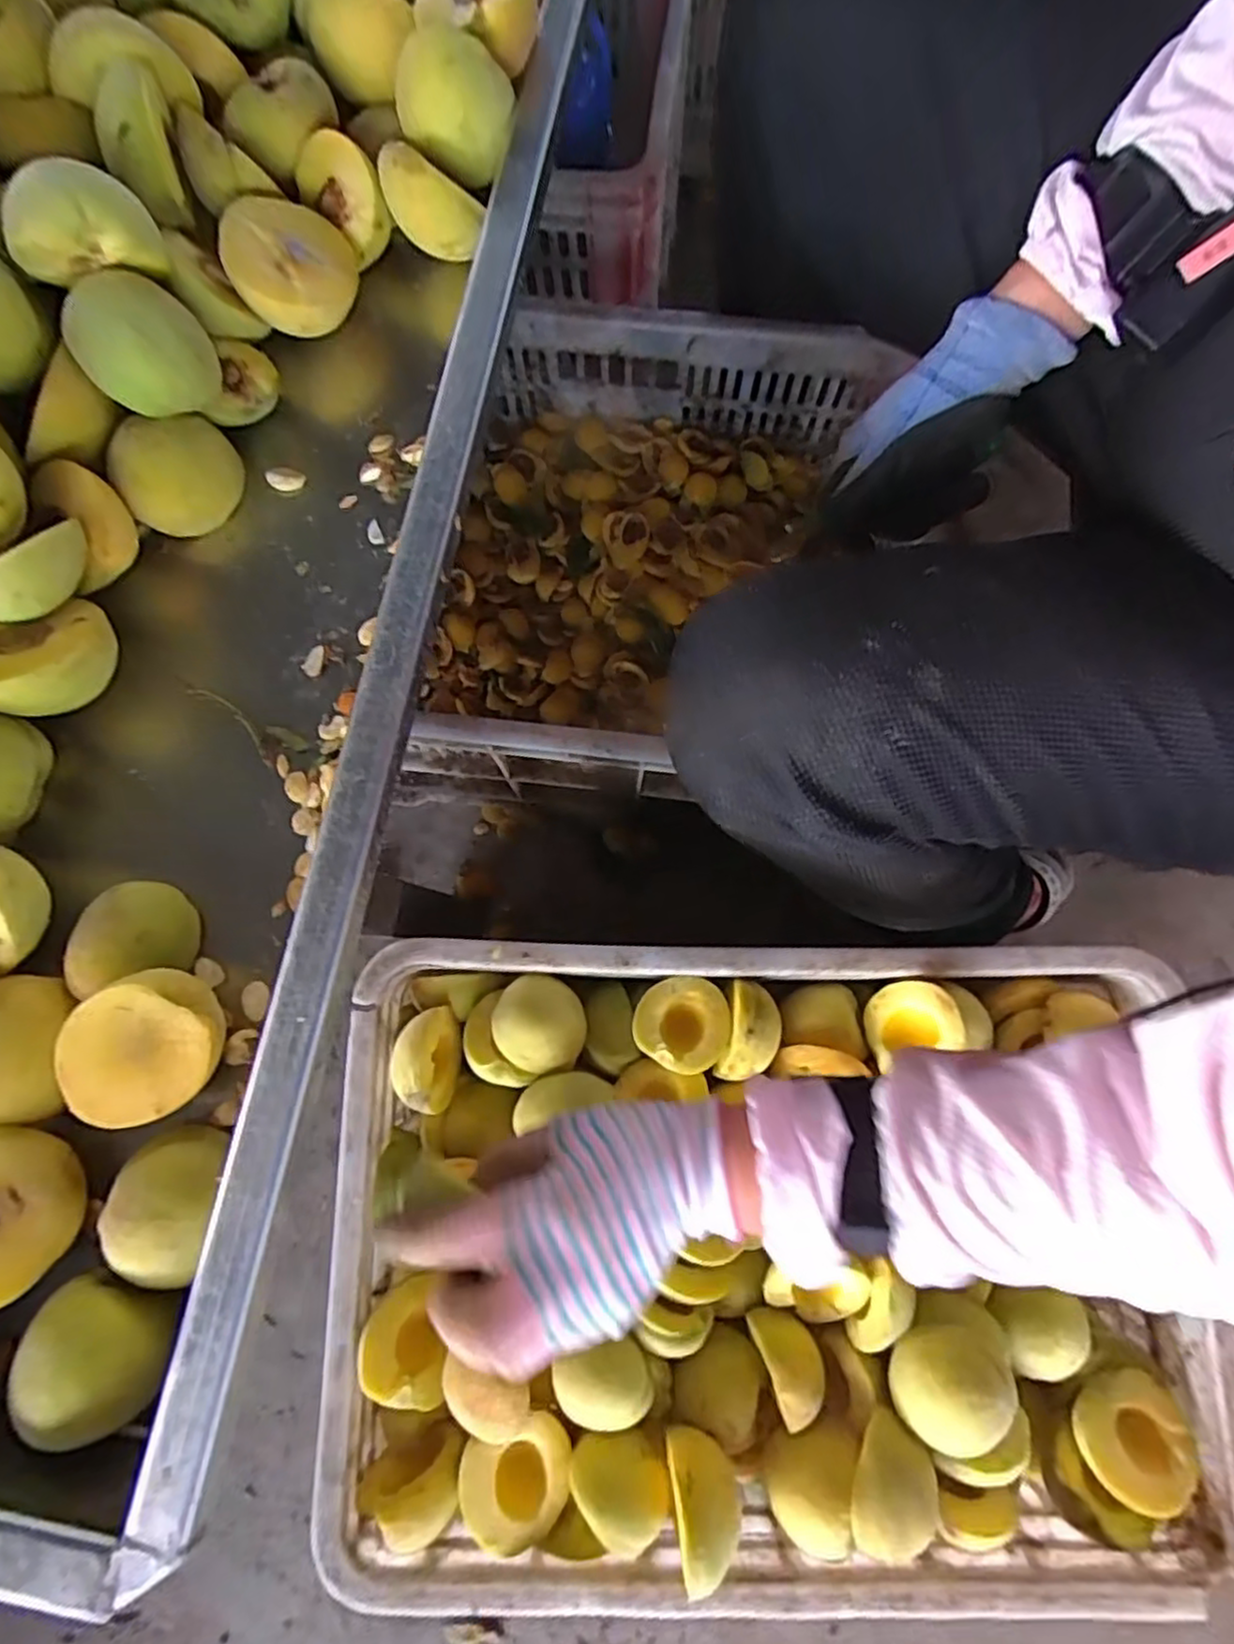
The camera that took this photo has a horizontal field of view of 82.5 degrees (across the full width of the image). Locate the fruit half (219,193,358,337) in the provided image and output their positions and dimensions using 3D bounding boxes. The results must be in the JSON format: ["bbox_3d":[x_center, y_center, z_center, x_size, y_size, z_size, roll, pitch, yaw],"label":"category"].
[{"bbox_3d":[-0.174,-0.298,0.376,0.063,0.024,0.063,-2,80,-25],"label":"fruit half"}]

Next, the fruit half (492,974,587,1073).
[{"bbox_3d":[-0.050,0.128,0.448,0.056,0.026,0.058,-8,78,-1],"label":"fruit half"}]

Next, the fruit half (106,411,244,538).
[{"bbox_3d":[-0.226,-0.180,0.361,0.056,0.037,0.044,-21,78,-3],"label":"fruit half"}]

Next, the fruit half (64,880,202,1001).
[{"bbox_3d":[-0.220,0.050,0.317,0.048,0.023,0.044,-19,78,-3],"label":"fruit half"}]

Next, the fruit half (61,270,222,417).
[{"bbox_3d":[-0.227,-0.231,0.344,0.036,0.060,0.059,-7,96,33],"label":"fruit half"}]

